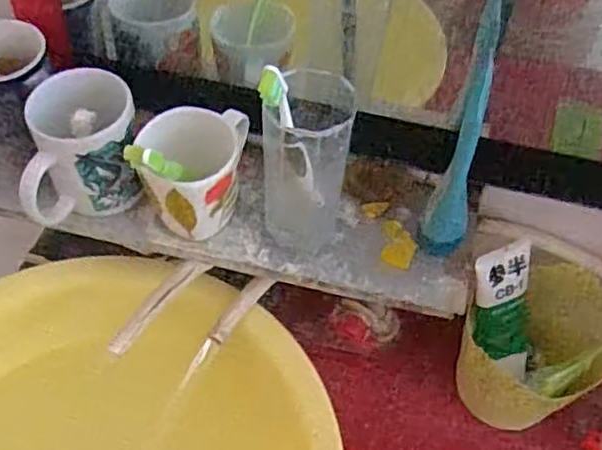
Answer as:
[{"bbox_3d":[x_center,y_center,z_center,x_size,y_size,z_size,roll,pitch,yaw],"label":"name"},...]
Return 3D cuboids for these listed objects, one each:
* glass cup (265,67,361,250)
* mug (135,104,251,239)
[{"bbox_3d":[0.004,-0.044,0.508,0.063,0.157,0.061,3,52,1],"label":"glass cup"},{"bbox_3d":[-0.085,-0.042,0.537,0.080,0.089,0.087,1,52,-1],"label":"mug"}]

